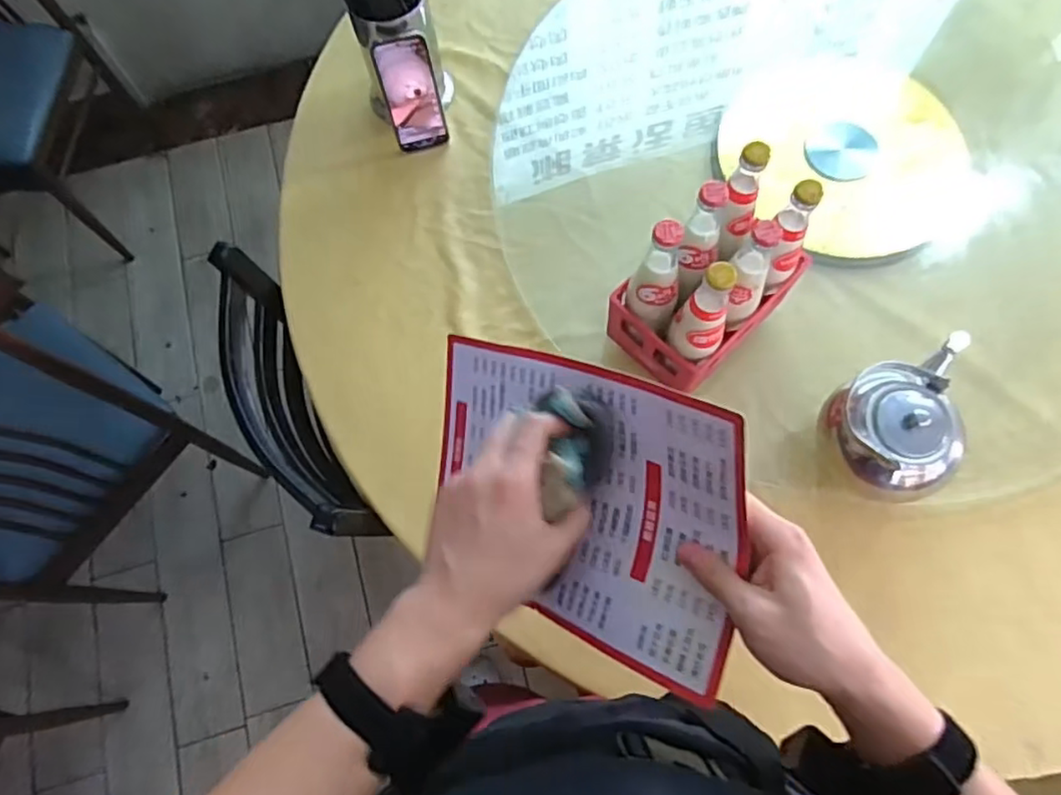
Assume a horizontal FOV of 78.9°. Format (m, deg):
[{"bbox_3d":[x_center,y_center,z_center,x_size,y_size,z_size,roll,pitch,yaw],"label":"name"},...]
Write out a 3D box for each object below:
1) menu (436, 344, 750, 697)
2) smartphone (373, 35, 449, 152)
[{"bbox_3d":[0.021,0.072,0.475,0.277,0.032,0.194,16,104,40],"label":"menu"},{"bbox_3d":[-0.164,-0.418,0.893,0.072,0.149,0.012,-11,51,-1],"label":"smartphone"}]

